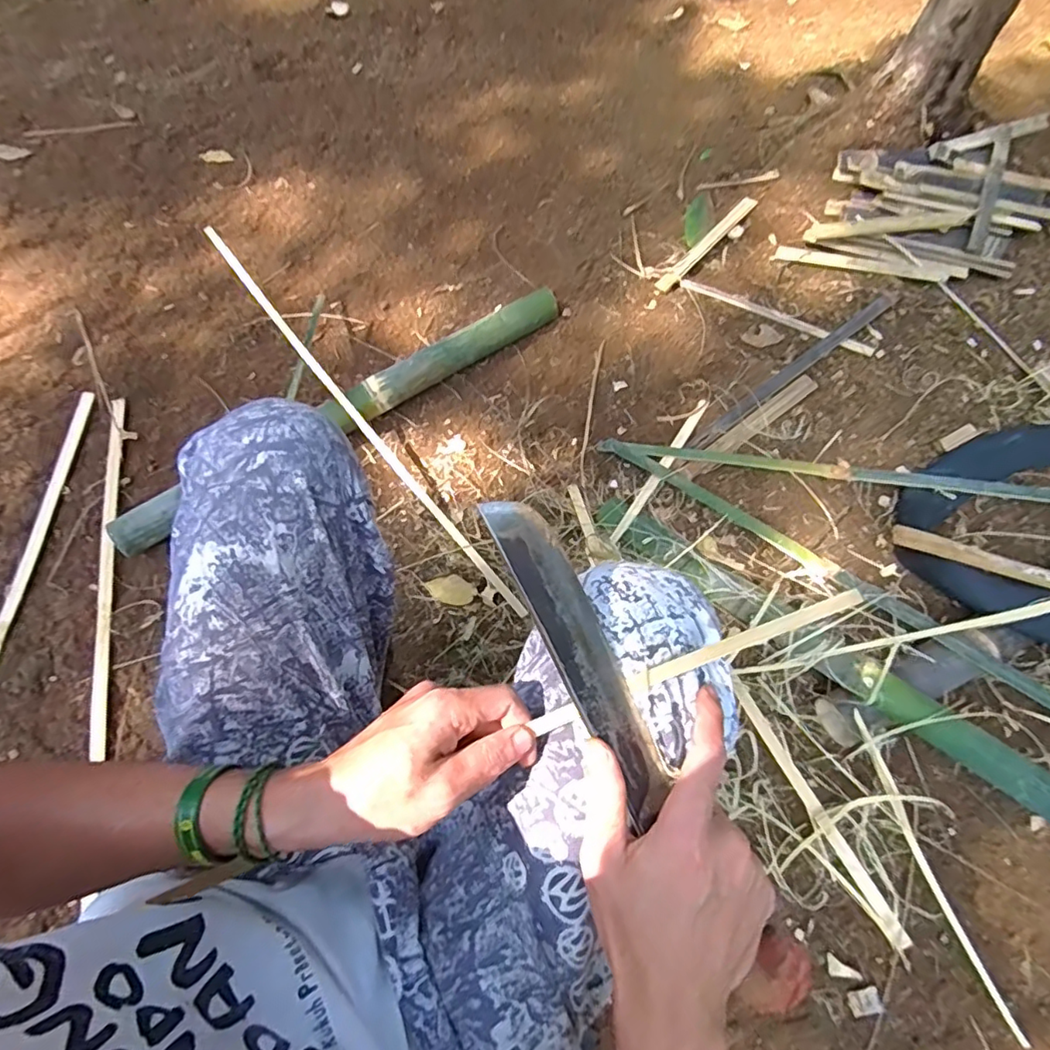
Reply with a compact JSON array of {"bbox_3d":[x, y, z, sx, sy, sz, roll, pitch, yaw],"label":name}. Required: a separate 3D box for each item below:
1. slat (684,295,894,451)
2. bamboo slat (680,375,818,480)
[{"bbox_3d":[0.410,-0.234,0.893,0.393,0.010,0.021,-37,76,-2],"label":"slat"},{"bbox_3d":[0.341,-0.148,0.882,0.252,0.009,0.029,-37,81,-4],"label":"bamboo slat"}]

